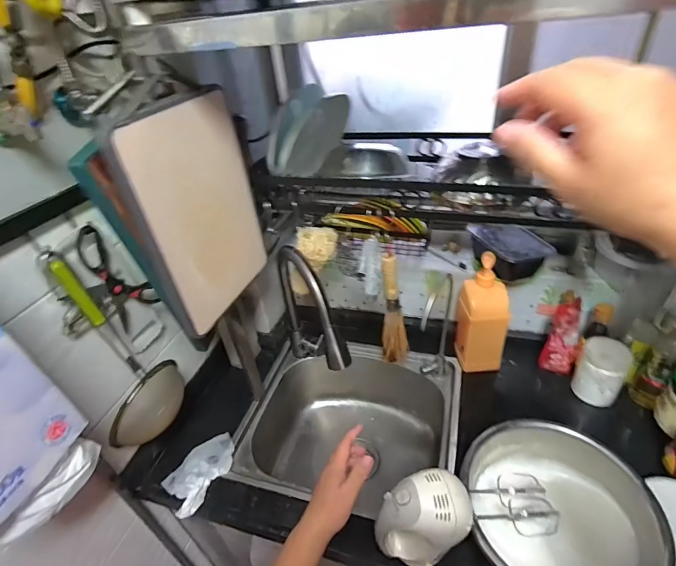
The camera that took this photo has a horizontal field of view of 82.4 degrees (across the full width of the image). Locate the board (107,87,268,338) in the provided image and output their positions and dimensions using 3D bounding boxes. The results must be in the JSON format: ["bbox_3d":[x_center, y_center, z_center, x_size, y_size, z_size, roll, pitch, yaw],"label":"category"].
[{"bbox_3d":[-0.200,-0.102,0.599,0.018,0.324,0.217,14,42,21],"label":"board"}]

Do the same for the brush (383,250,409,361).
[{"bbox_3d":[0.110,0.054,0.747,0.048,0.229,0.049,0,37,10],"label":"brush"}]

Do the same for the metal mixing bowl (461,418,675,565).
[{"bbox_3d":[0.332,0.363,0.603,0.260,0.106,0.214,11,40,23],"label":"metal mixing bowl"}]

